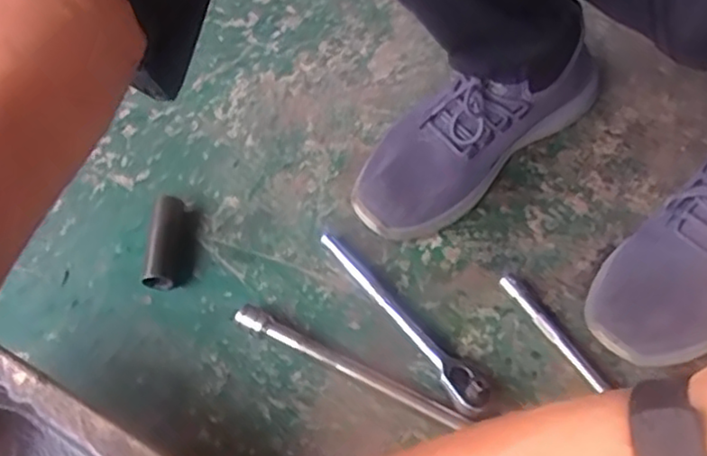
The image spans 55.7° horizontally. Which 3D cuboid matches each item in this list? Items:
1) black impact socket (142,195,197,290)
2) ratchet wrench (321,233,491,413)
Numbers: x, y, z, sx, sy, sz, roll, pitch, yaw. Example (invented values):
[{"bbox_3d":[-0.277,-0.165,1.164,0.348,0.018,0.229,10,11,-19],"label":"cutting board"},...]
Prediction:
[{"bbox_3d":[-0.160,0.013,0.587,0.034,0.029,0.082,-3,60,3],"label":"black impact socket"},{"bbox_3d":[0.040,0.069,0.545,0.027,0.022,0.192,-34,63,-14],"label":"ratchet wrench"}]

